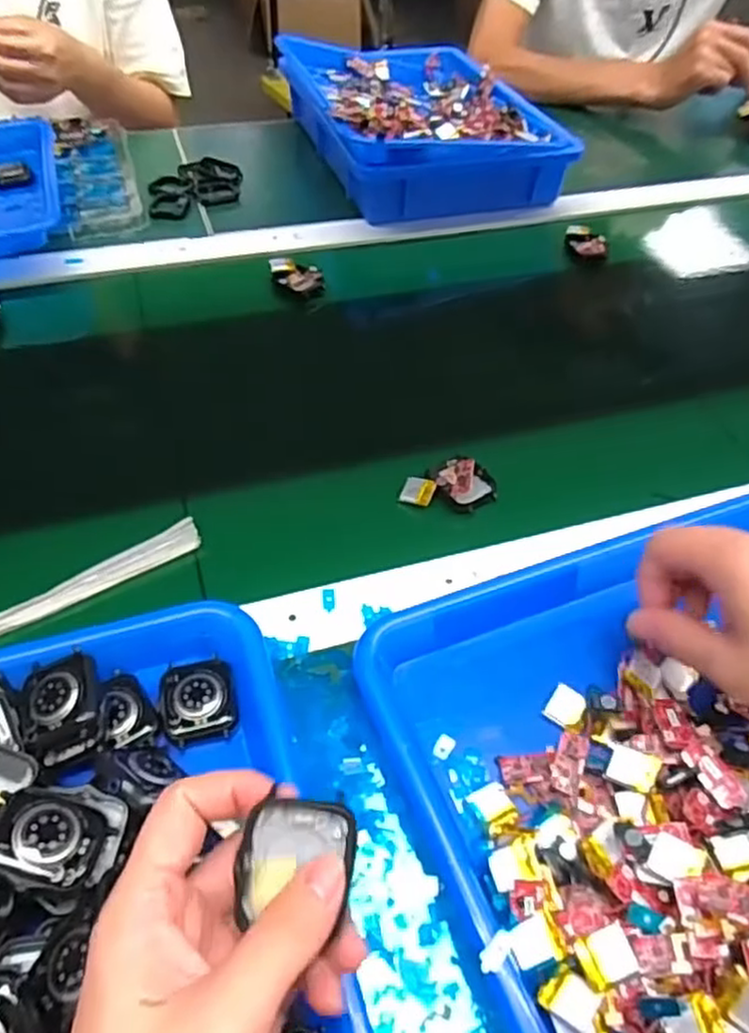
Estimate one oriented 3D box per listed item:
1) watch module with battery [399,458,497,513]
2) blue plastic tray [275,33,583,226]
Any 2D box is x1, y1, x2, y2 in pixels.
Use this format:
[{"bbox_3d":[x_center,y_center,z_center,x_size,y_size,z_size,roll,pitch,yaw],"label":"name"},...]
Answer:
[{"bbox_3d":[0.052,-0.024,0.482,0.064,0.015,0.039,6,50,2],"label":"watch module with battery"},{"bbox_3d":[0.045,-0.462,0.812,0.254,0.095,0.326,-12,52,-13],"label":"blue plastic tray"}]

